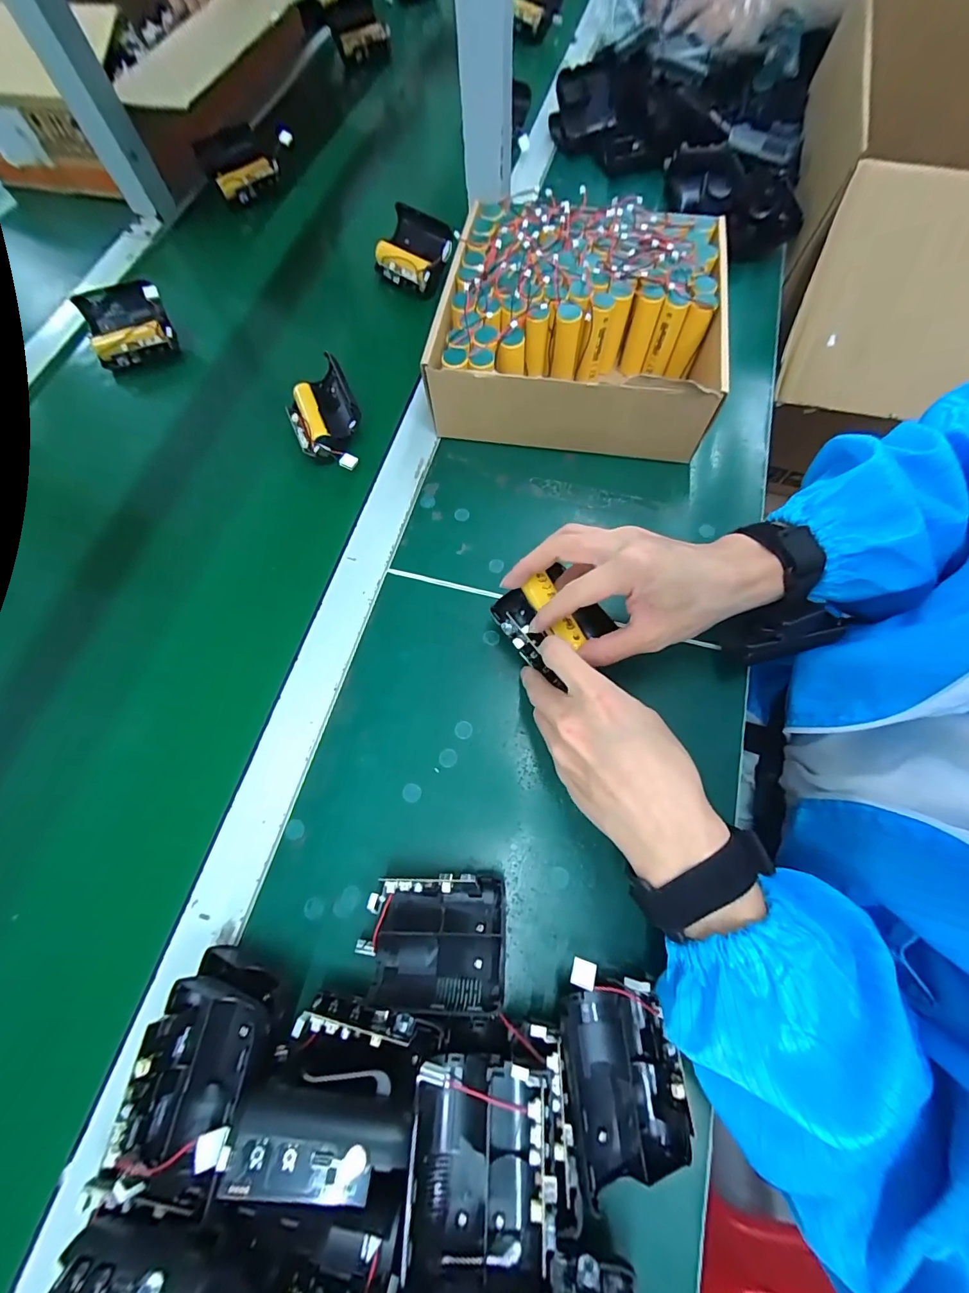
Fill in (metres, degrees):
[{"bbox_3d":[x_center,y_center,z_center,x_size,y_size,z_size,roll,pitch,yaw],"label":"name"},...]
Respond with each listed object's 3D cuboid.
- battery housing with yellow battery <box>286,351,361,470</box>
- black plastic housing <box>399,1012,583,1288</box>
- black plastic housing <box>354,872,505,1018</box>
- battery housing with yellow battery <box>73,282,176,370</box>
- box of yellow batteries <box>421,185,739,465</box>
[{"bbox_3d":[-0.146,-0.209,0.413,0.061,0.036,0.107,-24,72,-8],"label":"battery housing with yellow battery"},{"bbox_3d":[0.005,0.243,0.216,0.079,0.027,0.086,1,70,1],"label":"black plastic housing"},{"bbox_3d":[-0.031,0.172,0.269,0.087,0.044,0.064,-2,70,0],"label":"black plastic housing"},{"bbox_3d":[-0.376,-0.340,0.472,0.081,0.040,0.063,-22,72,-7],"label":"battery housing with yellow battery"},{"bbox_3d":[0.090,-0.297,0.418,0.245,0.083,0.225,9,71,4],"label":"box of yellow batteries"}]

